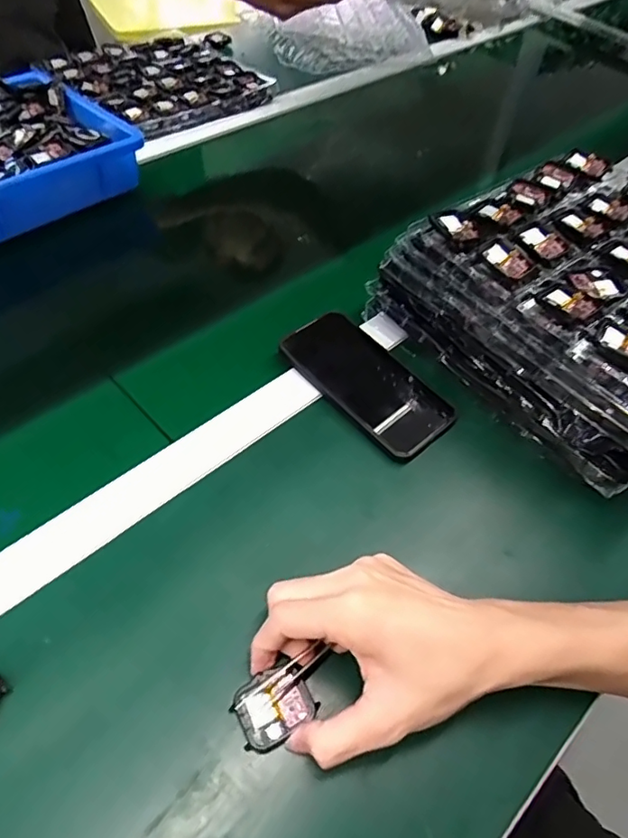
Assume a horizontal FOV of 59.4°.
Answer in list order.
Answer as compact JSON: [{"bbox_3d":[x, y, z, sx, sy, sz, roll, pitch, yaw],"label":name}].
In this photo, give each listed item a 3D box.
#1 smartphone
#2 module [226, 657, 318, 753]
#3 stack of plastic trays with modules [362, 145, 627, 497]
[{"bbox_3d":[0.047,-0.035,0.492,0.076,0.012,0.160,-35,66,-23],"label":"smartphone"},{"bbox_3d":[-0.024,0.172,0.332,0.046,0.012,0.038,-25,58,-22],"label":"module"},{"bbox_3d":[0.255,-0.102,0.507,0.277,0.114,0.290,-31,61,-25],"label":"stack of plastic trays with modules"}]

